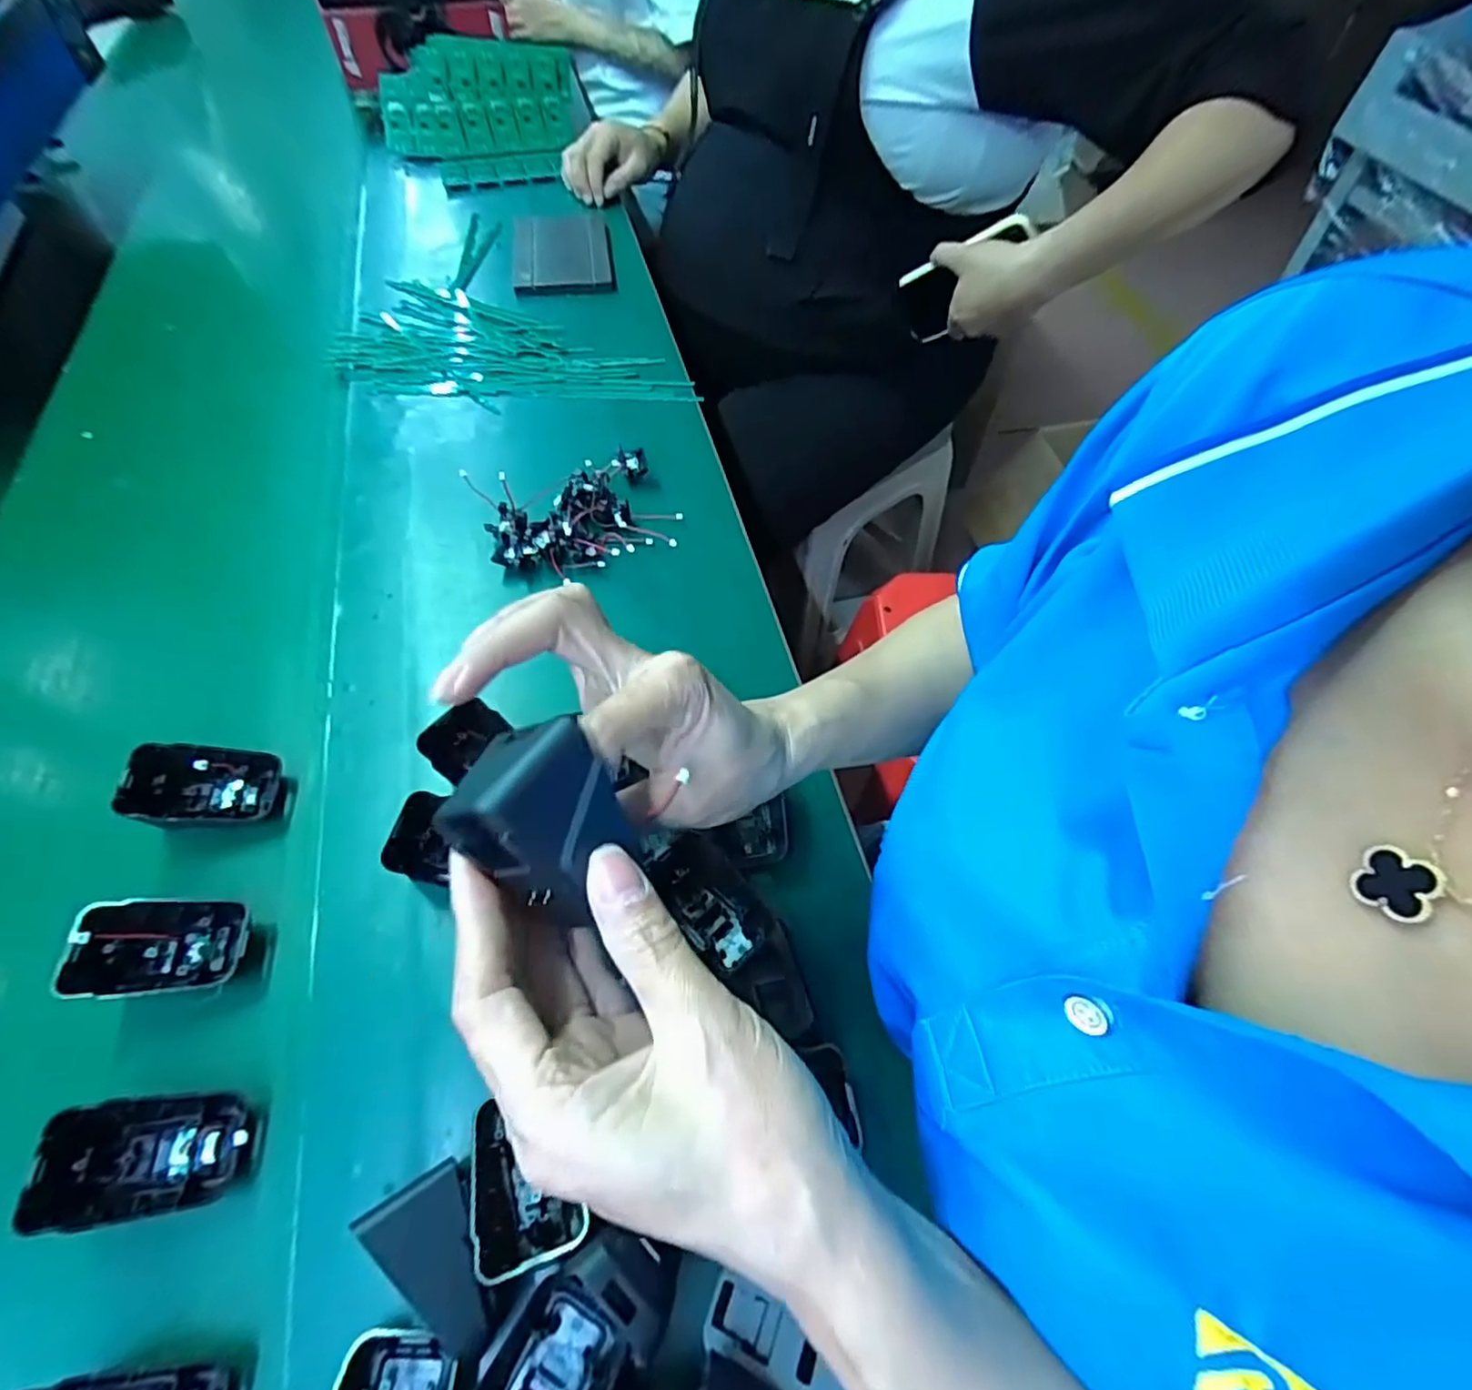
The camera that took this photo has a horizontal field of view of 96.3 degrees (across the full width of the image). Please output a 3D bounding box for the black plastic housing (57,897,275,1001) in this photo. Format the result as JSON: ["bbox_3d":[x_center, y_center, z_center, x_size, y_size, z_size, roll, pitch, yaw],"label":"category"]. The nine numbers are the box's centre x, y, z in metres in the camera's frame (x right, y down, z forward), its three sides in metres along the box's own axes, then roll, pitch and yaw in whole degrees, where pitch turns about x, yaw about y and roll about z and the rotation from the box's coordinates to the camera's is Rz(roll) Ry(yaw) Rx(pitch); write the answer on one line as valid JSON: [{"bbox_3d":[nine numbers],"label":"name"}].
[{"bbox_3d":[-0.281,0.124,0.328,0.076,0.023,0.043,11,64,-33],"label":"black plastic housing"}]

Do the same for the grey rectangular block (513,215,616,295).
[{"bbox_3d":[-0.191,-0.489,0.722,0.103,0.014,0.162,-9,57,-6],"label":"grey rectangular block"}]

